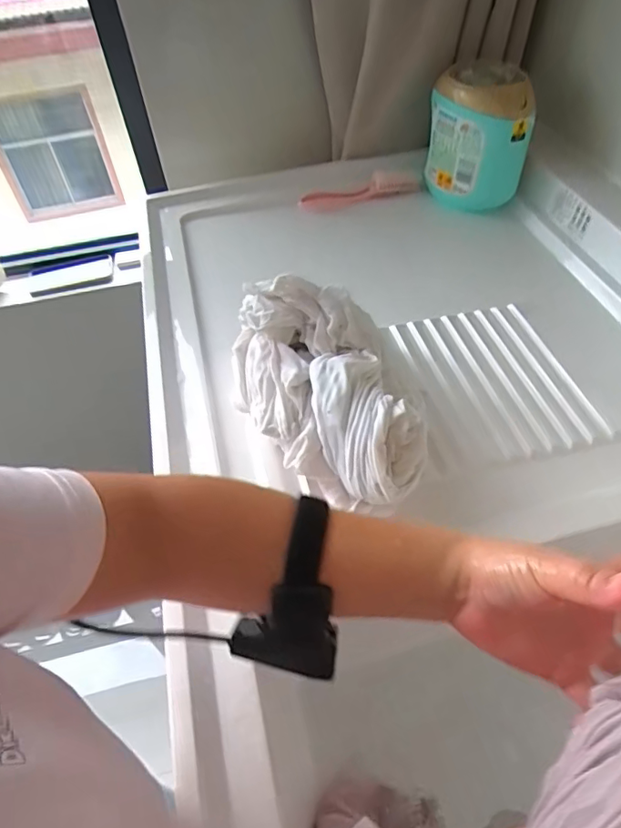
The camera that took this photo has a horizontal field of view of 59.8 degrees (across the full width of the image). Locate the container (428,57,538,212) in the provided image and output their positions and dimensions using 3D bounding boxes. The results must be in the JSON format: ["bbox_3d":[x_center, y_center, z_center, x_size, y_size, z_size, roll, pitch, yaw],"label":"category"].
[{"bbox_3d":[0.240,-0.398,0.775,0.133,0.161,0.145,9,54,12],"label":"container"}]

